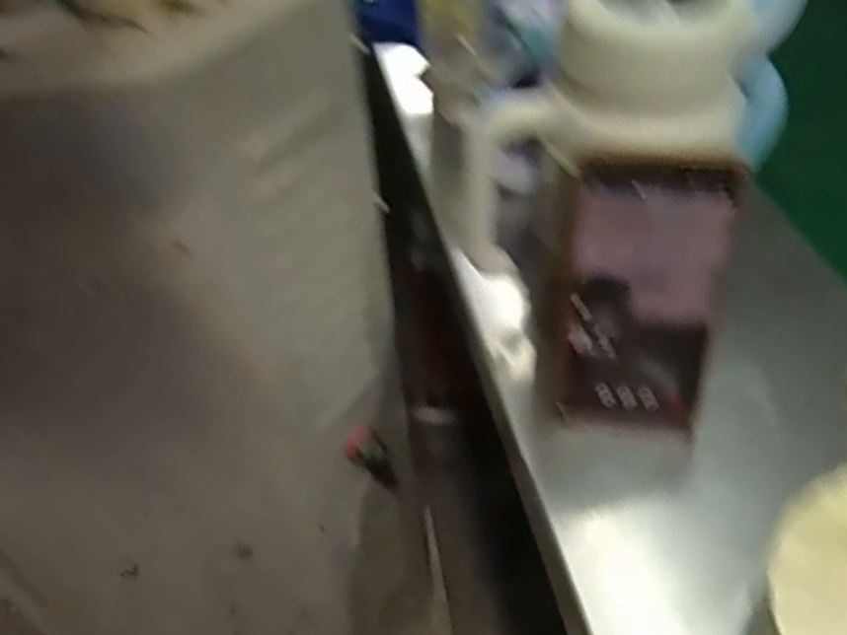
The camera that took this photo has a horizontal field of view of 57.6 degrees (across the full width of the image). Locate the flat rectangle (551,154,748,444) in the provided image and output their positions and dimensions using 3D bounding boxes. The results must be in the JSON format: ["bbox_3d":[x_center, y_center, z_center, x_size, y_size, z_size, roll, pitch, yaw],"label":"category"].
[{"bbox_3d":[0.112,-0.003,0.400,0.077,0.165,0.005,5,32,8],"label":"flat rectangle"}]

